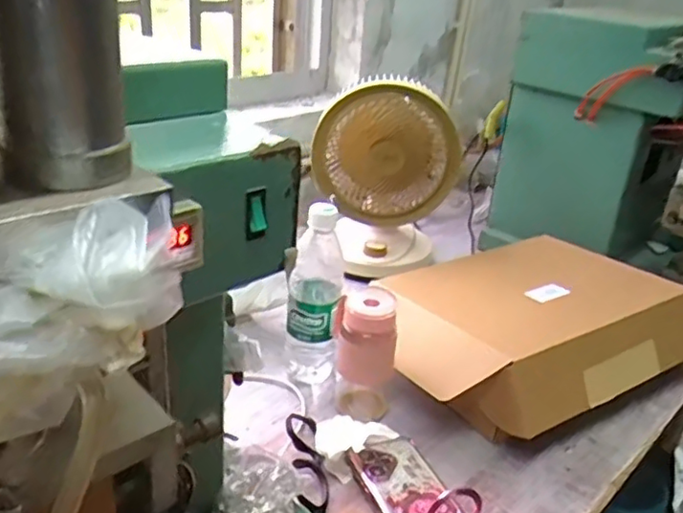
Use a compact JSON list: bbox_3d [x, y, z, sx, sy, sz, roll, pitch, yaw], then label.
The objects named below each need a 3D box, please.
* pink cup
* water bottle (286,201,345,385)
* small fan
[{"bbox_3d":[0.027,0.095,0.739,0.072,0.111,0.063,6,26,3],"label":"pink cup"},{"bbox_3d":[-0.034,0.052,0.786,0.067,0.233,0.063,8,26,6],"label":"water bottle"},{"bbox_3d":[0.070,-0.125,1.044,0.224,0.315,0.149,6,26,3],"label":"small fan"}]

